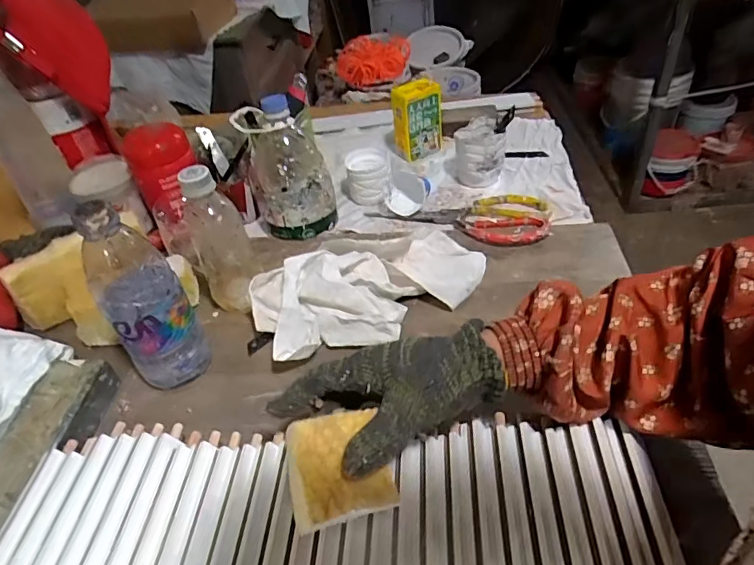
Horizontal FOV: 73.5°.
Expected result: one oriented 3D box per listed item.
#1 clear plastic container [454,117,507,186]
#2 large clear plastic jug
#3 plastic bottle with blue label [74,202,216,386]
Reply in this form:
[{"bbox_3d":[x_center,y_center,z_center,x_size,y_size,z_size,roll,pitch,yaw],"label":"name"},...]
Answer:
[{"bbox_3d":[0.142,-0.186,0.716,0.072,0.072,0.081,-3,43,6],"label":"clear plastic container"},{"bbox_3d":[-0.114,-0.146,0.649,0.100,0.158,0.118,-15,43,-7],"label":"large clear plastic jug"},{"bbox_3d":[-0.204,0.018,0.447,0.065,0.188,0.058,-25,45,-17],"label":"plastic bottle with blue label"}]

